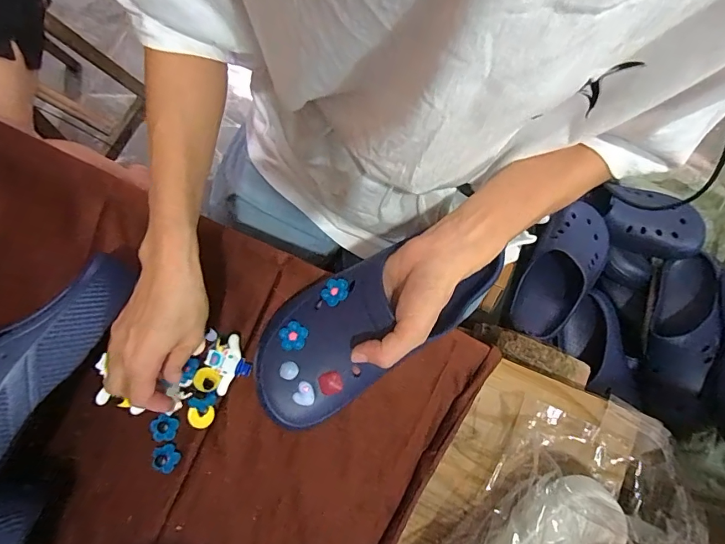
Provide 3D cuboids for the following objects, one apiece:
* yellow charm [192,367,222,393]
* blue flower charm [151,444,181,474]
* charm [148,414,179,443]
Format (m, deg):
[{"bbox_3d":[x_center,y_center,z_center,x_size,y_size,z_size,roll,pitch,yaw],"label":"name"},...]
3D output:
[{"bbox_3d":[-0.148,0.102,0.404,0.023,0.005,0.022,0,79,-2],"label":"yellow charm"},{"bbox_3d":[-0.184,0.174,0.399,0.023,0.007,0.024,0,79,-2],"label":"blue flower charm"},{"bbox_3d":[-0.187,0.147,0.401,0.025,0.008,0.024,0,79,-2],"label":"charm"}]

